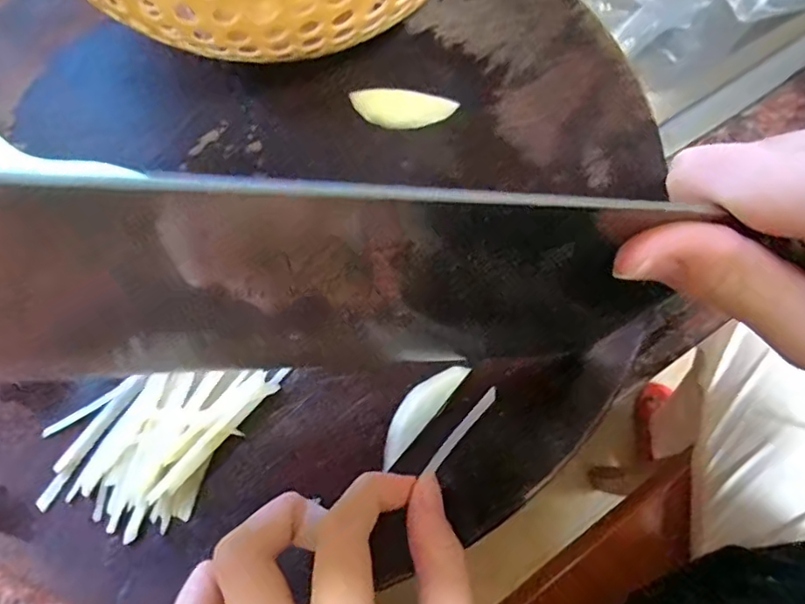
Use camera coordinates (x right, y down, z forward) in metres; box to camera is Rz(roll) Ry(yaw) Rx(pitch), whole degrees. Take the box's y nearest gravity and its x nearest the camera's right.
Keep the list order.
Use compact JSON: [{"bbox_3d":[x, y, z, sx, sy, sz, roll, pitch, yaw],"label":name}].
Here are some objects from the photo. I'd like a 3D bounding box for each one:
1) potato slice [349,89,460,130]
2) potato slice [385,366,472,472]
[{"bbox_3d":[0.000,-0.085,0.256,0.046,0.007,0.015,7,69,6],"label":"potato slice"},{"bbox_3d":[0.006,0.038,0.210,0.012,0.004,0.043,38,75,15],"label":"potato slice"}]

